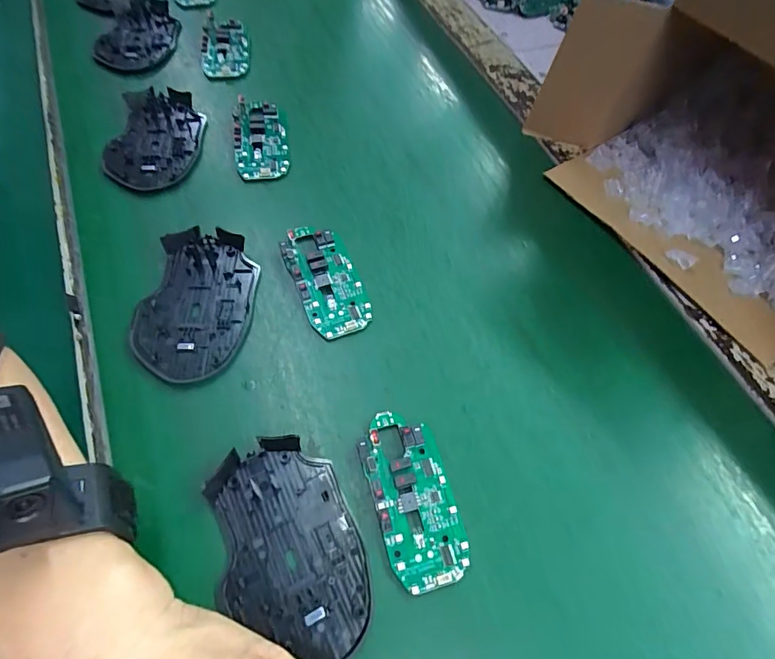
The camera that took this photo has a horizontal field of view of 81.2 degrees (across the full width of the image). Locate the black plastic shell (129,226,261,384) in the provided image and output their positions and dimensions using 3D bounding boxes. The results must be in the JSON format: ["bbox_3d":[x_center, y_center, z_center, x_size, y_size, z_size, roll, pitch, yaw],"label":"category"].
[{"bbox_3d":[-0.129,-0.020,0.307,0.068,0.013,0.110,10,60,-1],"label":"black plastic shell"}]

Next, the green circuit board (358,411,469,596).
[{"bbox_3d":[0.015,0.094,0.261,0.045,0.011,0.097,-13,63,-13],"label":"green circuit board"}]

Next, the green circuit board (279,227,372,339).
[{"bbox_3d":[-0.045,-0.038,0.328,0.044,0.013,0.091,-20,65,-16],"label":"green circuit board"}]

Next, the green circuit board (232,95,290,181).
[{"bbox_3d":[-0.110,-0.164,0.392,0.044,0.008,0.079,-7,72,-12],"label":"green circuit board"}]

